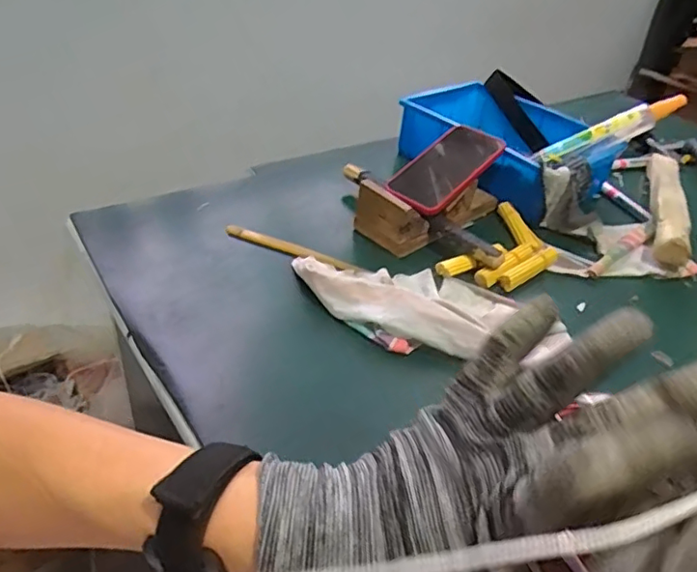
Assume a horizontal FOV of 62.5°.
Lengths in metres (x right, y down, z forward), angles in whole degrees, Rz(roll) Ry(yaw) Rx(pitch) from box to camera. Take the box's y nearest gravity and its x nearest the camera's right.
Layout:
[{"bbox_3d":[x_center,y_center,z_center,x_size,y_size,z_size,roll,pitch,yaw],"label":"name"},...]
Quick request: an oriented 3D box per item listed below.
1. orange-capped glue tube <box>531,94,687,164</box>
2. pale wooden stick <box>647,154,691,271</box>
[{"bbox_3d":[0.371,-0.217,0.827,0.201,0.037,0.027,-20,31,24],"label":"orange-capped glue tube"},{"bbox_3d":[0.451,-0.122,0.812,0.041,0.036,0.325,18,40,15],"label":"pale wooden stick"}]

